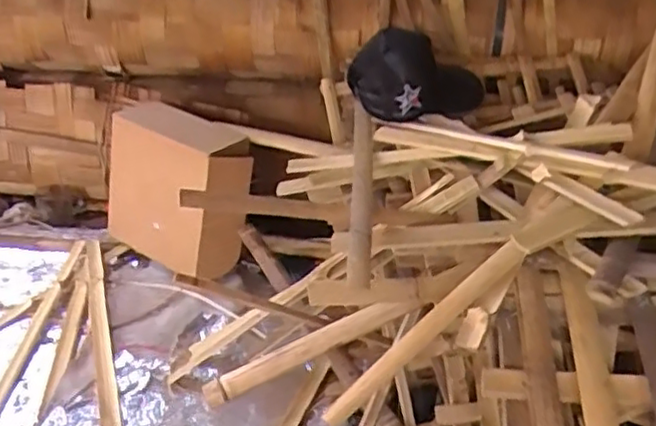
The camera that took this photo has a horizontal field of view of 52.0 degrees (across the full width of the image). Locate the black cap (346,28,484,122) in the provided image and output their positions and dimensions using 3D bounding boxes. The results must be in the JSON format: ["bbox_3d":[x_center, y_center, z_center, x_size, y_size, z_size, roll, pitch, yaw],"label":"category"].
[{"bbox_3d":[0.156,-0.247,1.195,0.247,0.133,0.212,3,28,9],"label":"black cap"}]

